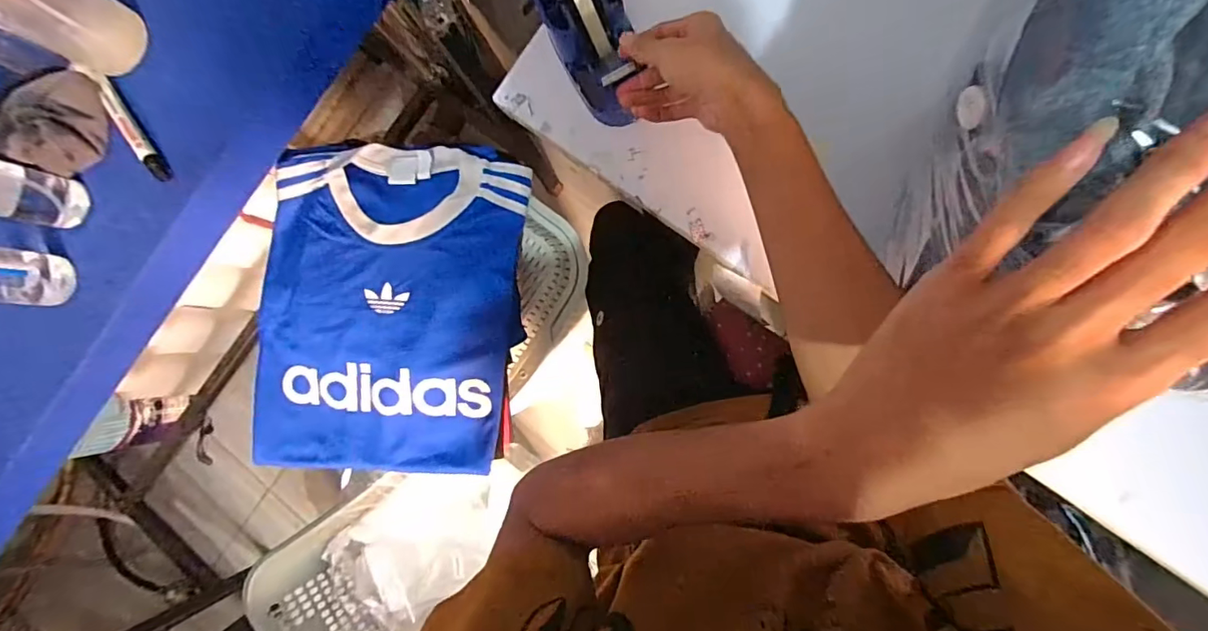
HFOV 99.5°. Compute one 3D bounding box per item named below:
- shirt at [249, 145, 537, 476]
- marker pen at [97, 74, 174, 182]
[{"bbox_3d":[-0.243,-0.008,0.572,0.279,0.057,0.354,4,87,9],"label":"shirt"},{"bbox_3d":[-0.466,-0.186,0.505,0.016,0.011,0.136,-39,82,4],"label":"marker pen"}]

